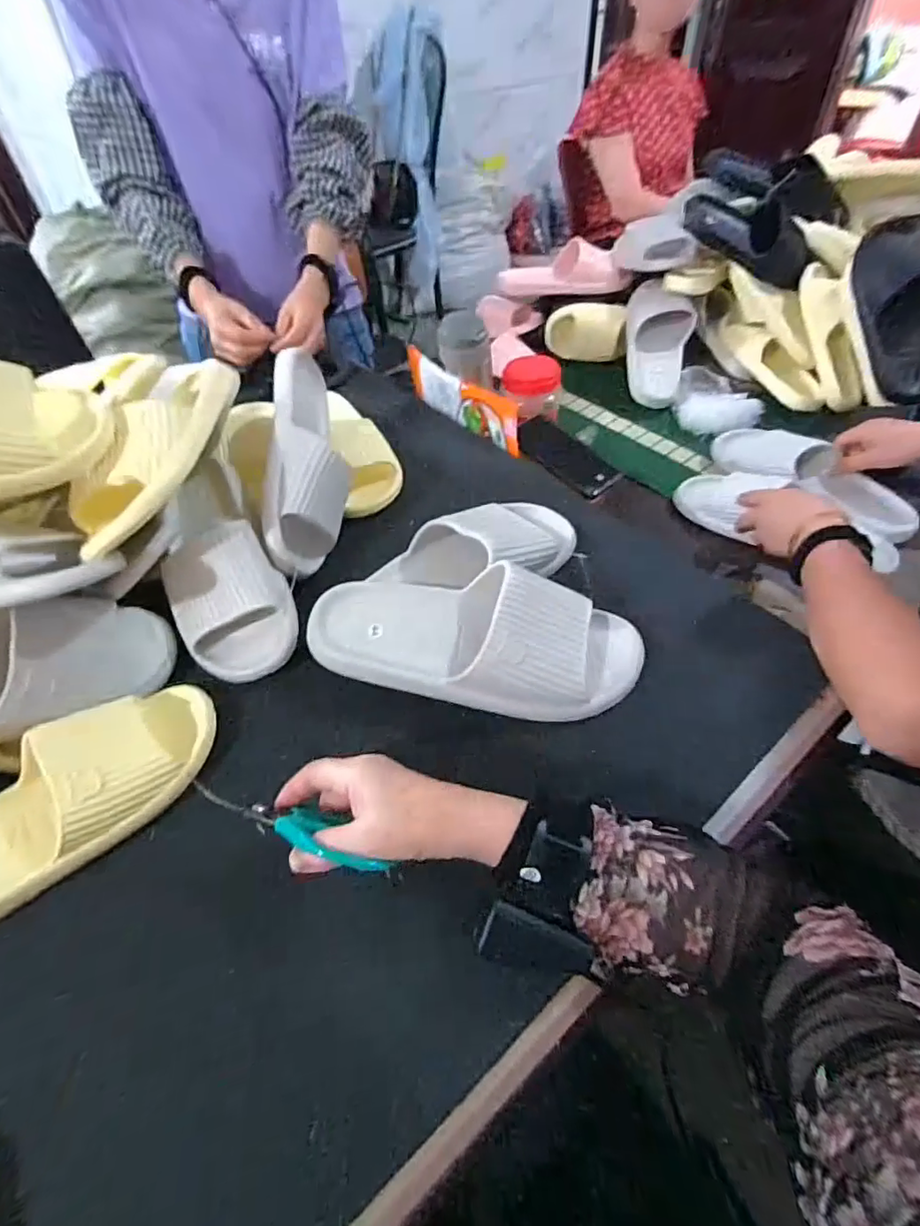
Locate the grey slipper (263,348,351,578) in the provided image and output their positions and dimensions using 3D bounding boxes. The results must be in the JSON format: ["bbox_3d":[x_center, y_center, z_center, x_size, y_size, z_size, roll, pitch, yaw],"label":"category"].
[{"bbox_3d":[-0.155,-0.160,0.583,0.071,0.089,0.264,-3,72,0],"label":"grey slipper"}]

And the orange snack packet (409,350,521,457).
[{"bbox_3d":[-0.001,-0.309,0.787,0.016,0.070,0.240,-34,56,-23],"label":"orange snack packet"}]

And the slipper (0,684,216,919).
[{"bbox_3d":[-0.302,0.136,0.398,0.242,0.061,0.099,-29,55,-20],"label":"slipper"}]

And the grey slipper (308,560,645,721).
[{"bbox_3d":[0.013,0.021,0.462,0.279,0.073,0.113,2,50,5],"label":"grey slipper"}]

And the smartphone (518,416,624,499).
[{"bbox_3d":[0.146,-0.224,0.769,0.075,0.015,0.172,-30,55,-21],"label":"smartphone"}]

